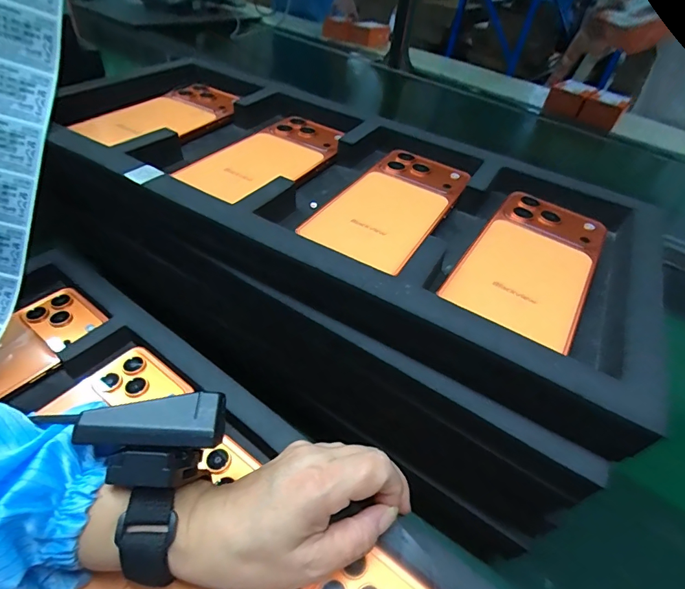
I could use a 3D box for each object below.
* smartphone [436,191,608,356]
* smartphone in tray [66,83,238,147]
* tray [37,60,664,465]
[{"bbox_3d":[0.127,-0.025,0.266,0.074,0.009,0.148,29,47,20],"label":"smartphone"},{"bbox_3d":[-0.162,-0.167,0.373,0.075,0.015,0.141,26,53,12],"label":"smartphone in tray"},{"bbox_3d":[-0.003,-0.090,0.310,0.446,0.032,0.237,27,47,19],"label":"tray"}]

